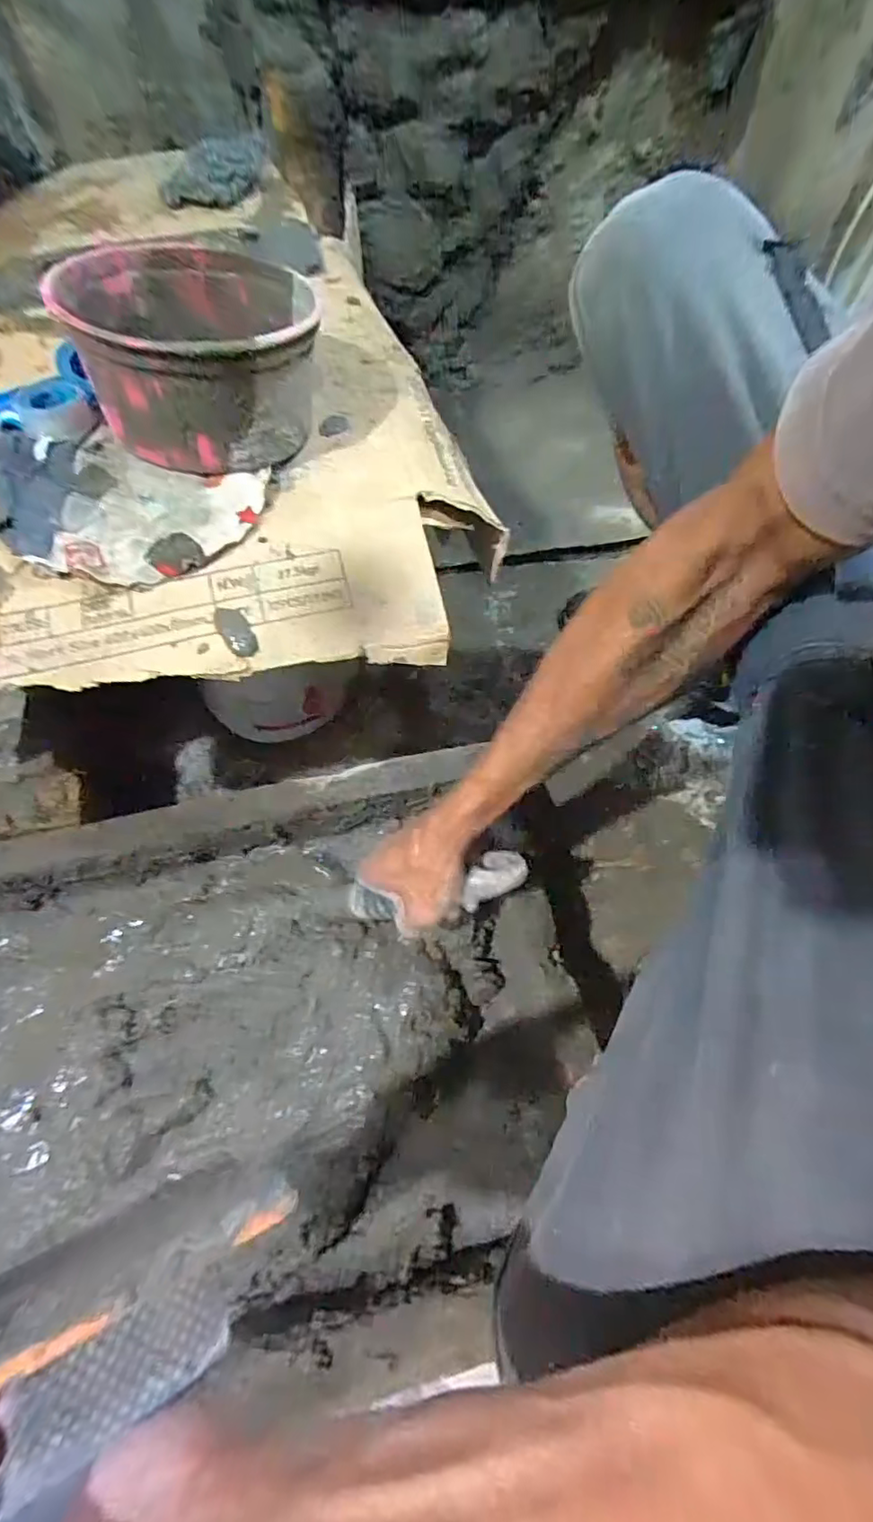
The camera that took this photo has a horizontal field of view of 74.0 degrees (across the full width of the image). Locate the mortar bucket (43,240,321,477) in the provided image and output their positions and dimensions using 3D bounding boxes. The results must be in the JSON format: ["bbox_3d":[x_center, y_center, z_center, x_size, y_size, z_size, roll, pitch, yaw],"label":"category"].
[{"bbox_3d":[-0.160,-0.280,0.397,0.143,0.097,0.151,-8,65,-5],"label":"mortar bucket"}]

